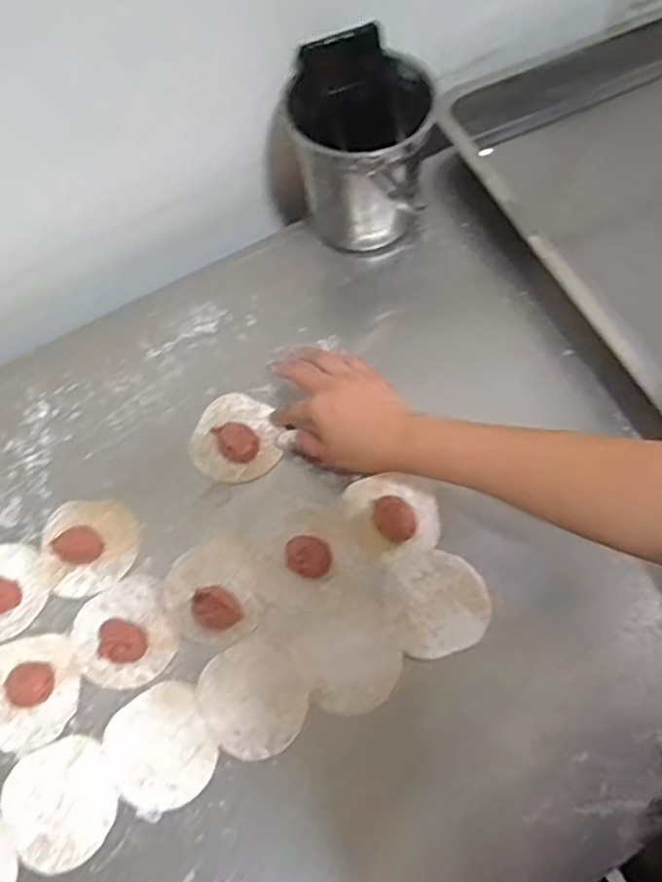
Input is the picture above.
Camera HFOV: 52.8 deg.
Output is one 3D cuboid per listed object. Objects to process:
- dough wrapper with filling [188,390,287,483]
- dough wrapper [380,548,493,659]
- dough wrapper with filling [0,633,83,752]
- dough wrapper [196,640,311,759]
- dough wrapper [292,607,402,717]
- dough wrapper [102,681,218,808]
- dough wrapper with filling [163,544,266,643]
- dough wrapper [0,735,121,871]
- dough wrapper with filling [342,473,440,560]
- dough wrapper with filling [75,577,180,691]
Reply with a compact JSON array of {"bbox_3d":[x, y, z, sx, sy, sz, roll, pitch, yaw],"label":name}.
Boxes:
[{"bbox_3d":[-0.082,-0.005,0.588,0.078,0.019,0.079,-1,65,3],"label":"dough wrapper with filling"},{"bbox_3d":[0.082,0.127,0.525,0.081,0.004,0.076,0,68,-1],"label":"dough wrapper"},{"bbox_3d":[-0.235,0.191,0.513,0.079,0.022,0.080,-1,65,3],"label":"dough wrapper with filling"},{"bbox_3d":[-0.059,0.194,0.503,0.077,0.004,0.081,-1,65,3],"label":"dough wrapper"},{"bbox_3d":[0.012,0.167,0.508,0.077,0.006,0.071,-1,65,3],"label":"dough wrapper"},{"bbox_3d":[-0.128,0.228,0.497,0.072,0.004,0.081,-26,67,-9],"label":"dough wrapper"},{"bbox_3d":[-0.095,0.119,0.530,0.084,0.021,0.073,34,72,17],"label":"dough wrapper with filling"},{"bbox_3d":[-0.197,0.263,0.485,0.076,0.004,0.081,-1,65,3],"label":"dough wrapper"},{"bbox_3d":[0.049,0.061,0.550,0.075,0.011,0.076,-1,65,3],"label":"dough wrapper with filling"},{"bbox_3d":[-0.165,0.150,0.523,0.076,0.019,0.080,-1,65,3],"label":"dough wrapper with filling"}]

